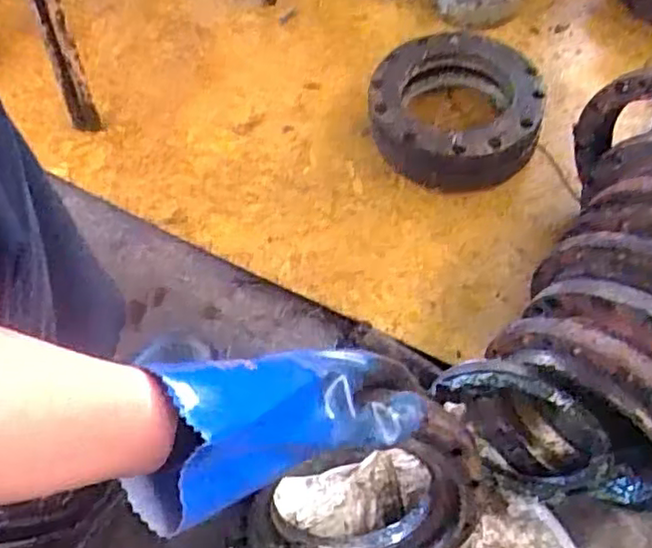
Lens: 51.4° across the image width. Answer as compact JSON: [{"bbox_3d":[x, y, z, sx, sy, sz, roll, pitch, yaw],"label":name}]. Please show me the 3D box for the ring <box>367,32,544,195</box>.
[{"bbox_3d":[0.154,-0.193,0.807,0.191,0.085,0.181,-1,59,2],"label":"ring"}]

